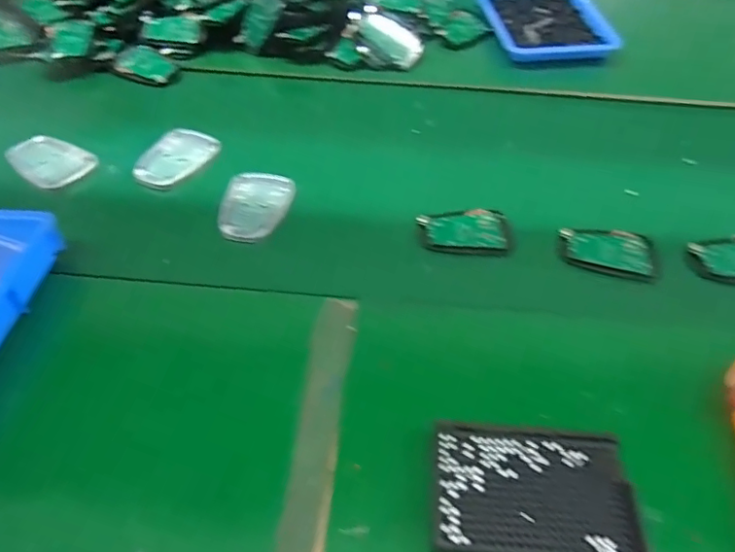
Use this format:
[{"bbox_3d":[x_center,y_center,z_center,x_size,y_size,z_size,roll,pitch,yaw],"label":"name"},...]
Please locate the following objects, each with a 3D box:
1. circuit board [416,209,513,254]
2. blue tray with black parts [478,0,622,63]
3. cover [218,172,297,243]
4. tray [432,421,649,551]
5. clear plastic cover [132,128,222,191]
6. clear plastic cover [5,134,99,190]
[{"bbox_3d":[0.105,-0.051,0.596,0.095,0.018,0.058,6,50,3],"label":"circuit board"},{"bbox_3d":[0.284,-0.421,0.894,0.183,0.023,0.235,-5,50,-6],"label":"blue tray with black parts"},{"bbox_3d":[-0.123,-0.080,0.601,0.070,0.019,0.105,6,50,3],"label":"cover"},{"bbox_3d":[0.115,0.150,0.383,0.133,0.014,0.095,6,50,3],"label":"tray"},{"bbox_3d":[-0.232,-0.141,0.660,0.069,0.013,0.109,24,53,17],"label":"clear plastic cover"},{"bbox_3d":[-0.375,-0.140,0.653,0.091,0.020,0.075,29,55,21],"label":"clear plastic cover"}]

